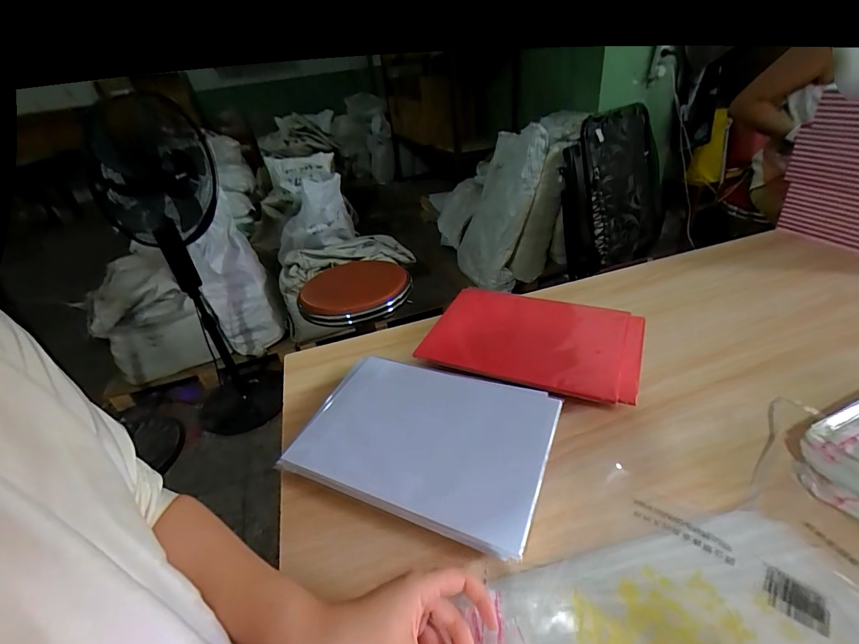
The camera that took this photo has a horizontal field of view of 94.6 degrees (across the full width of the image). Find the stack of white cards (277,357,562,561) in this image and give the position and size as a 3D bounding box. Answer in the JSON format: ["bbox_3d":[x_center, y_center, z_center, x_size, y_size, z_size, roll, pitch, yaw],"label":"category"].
[{"bbox_3d":[-0.005,0.146,0.517,0.304,0.030,0.221,10,37,24],"label":"stack of white cards"}]

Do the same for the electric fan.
[{"bbox_3d":[-0.872,-0.127,1.529,0.389,1.155,0.394,-22,36,-21],"label":"electric fan"}]

